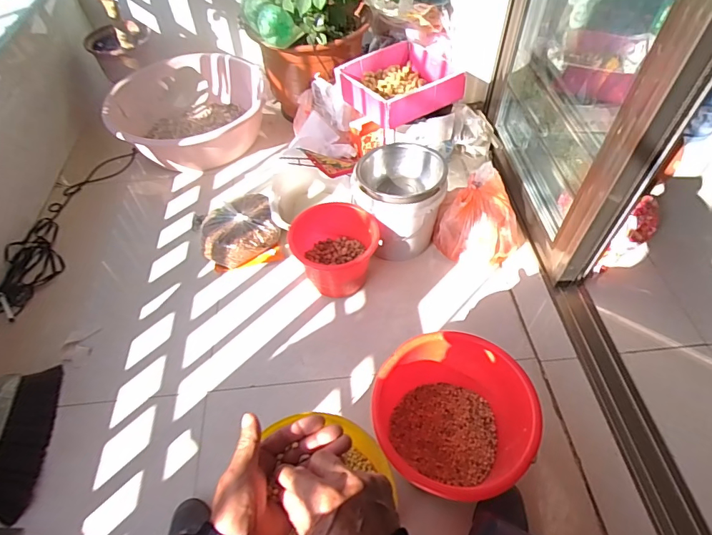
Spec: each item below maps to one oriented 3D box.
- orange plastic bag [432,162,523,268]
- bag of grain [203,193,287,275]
[{"bbox_3d":[0.338,-0.121,1.179,0.184,0.212,0.192,-35,59,-22],"label":"orange plastic bag"},{"bbox_3d":[-0.343,-0.105,1.281,0.221,0.102,0.208,-13,54,-8],"label":"bag of grain"}]

